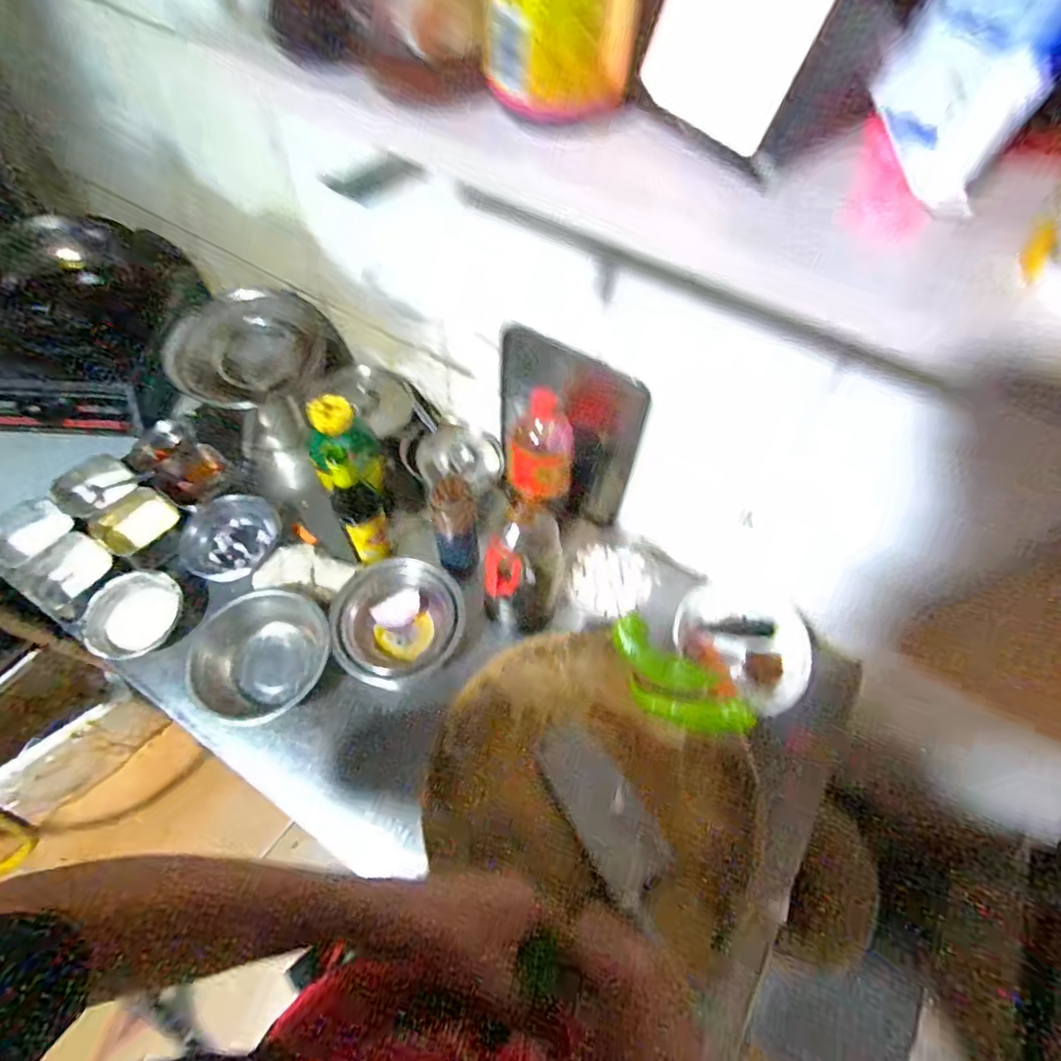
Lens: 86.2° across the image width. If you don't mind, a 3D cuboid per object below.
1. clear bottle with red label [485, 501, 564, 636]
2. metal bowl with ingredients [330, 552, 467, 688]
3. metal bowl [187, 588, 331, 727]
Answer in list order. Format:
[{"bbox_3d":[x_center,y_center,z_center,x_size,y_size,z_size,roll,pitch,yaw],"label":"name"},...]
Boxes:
[{"bbox_3d":[-0.009,0.056,0.741,0.100,0.255,0.094,10,57,4],"label":"clear bottle with red label"},{"bbox_3d":[-0.186,0.131,0.818,0.172,0.064,0.177,1,56,-2],"label":"metal bowl with ingredients"},{"bbox_3d":[-0.368,0.177,0.780,0.180,0.081,0.178,1,56,-2],"label":"metal bowl"}]

